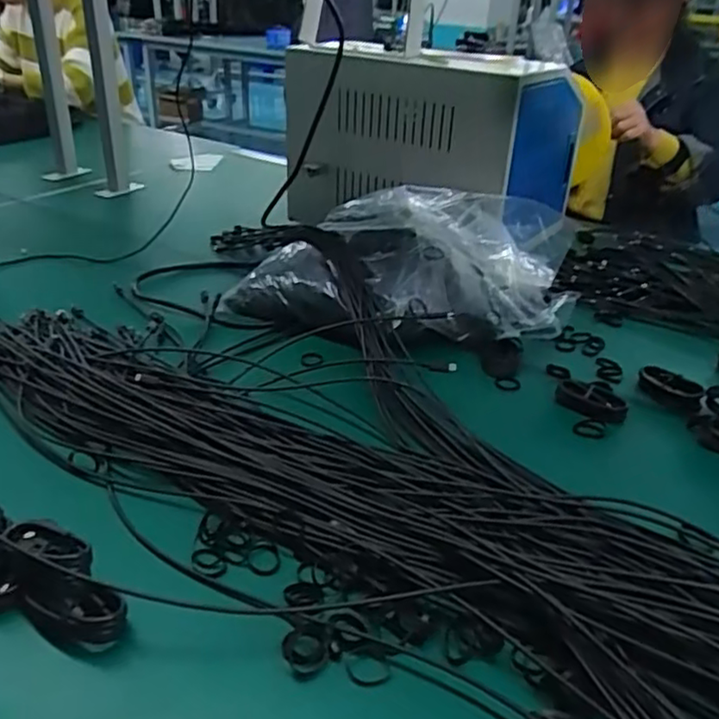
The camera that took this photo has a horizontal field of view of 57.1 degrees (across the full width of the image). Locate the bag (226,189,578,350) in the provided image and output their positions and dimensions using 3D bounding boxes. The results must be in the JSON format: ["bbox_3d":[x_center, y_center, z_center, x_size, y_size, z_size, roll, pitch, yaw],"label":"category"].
[{"bbox_3d":[0.051,-0.120,0.840,0.432,0.111,0.257,3,30,2],"label":"bag"}]

